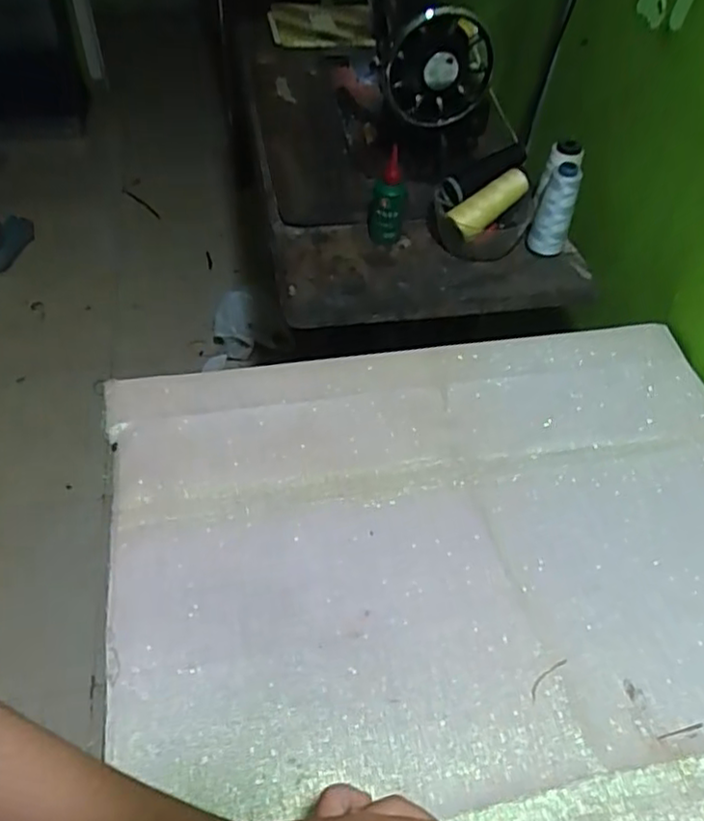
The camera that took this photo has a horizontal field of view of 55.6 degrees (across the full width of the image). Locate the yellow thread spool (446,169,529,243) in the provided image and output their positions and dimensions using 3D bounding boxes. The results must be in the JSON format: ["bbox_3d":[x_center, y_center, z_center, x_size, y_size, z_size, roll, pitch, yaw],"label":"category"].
[{"bbox_3d":[0.169,-0.249,0.804,0.104,0.033,0.031,-37,56,2],"label":"yellow thread spool"}]

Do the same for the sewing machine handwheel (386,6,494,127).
[{"bbox_3d":[0.105,-0.406,0.799,0.125,0.134,0.043,-6,50,-7],"label":"sewing machine handwheel"}]

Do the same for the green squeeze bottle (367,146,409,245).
[{"bbox_3d":[0.044,-0.261,0.813,0.046,0.142,0.037,3,50,0],"label":"green squeeze bottle"}]

